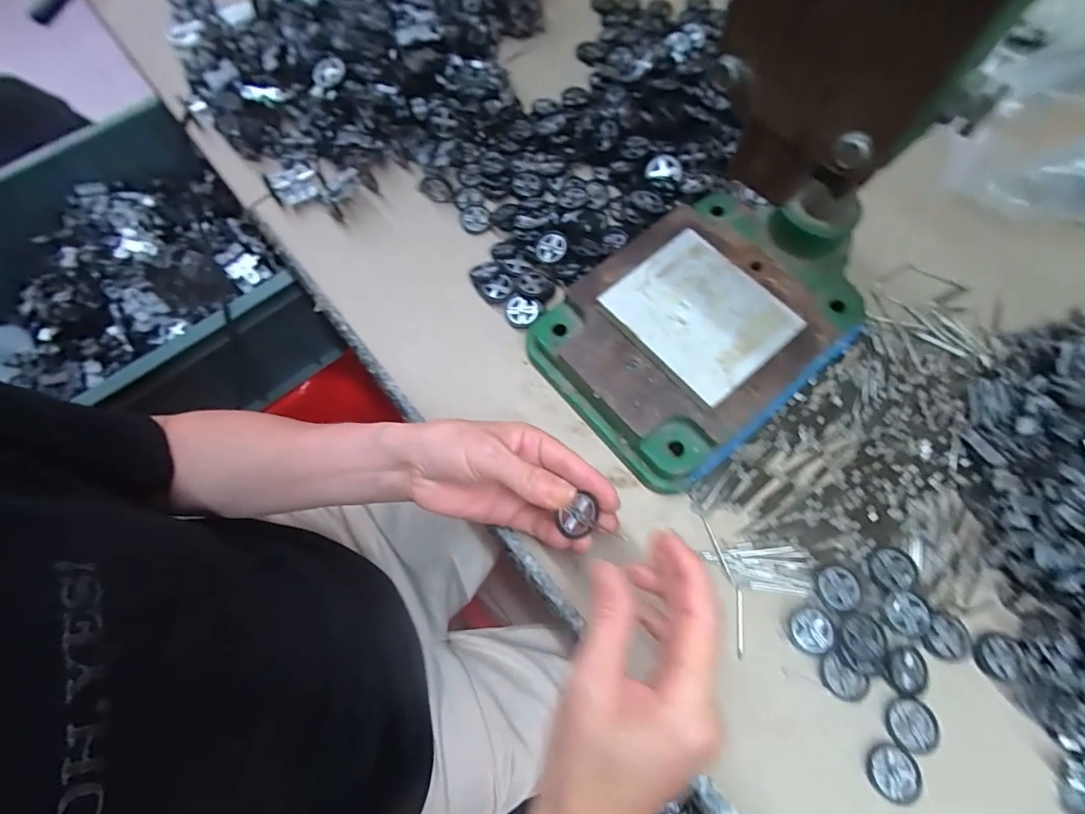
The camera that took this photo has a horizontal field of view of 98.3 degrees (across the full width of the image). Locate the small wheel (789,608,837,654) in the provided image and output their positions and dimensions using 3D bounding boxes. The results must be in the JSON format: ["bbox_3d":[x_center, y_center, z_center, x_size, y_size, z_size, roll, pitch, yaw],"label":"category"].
[{"bbox_3d":[0.168,0.139,0.292,0.025,0.004,0.026,-1,69,2],"label":"small wheel"}]

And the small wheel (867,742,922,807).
[{"bbox_3d":[0.199,0.207,0.265,0.028,0.004,0.027,-1,69,2],"label":"small wheel"}]

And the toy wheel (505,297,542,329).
[{"bbox_3d":[-0.015,-0.075,0.375,0.029,0.011,0.025,9,70,5],"label":"toy wheel"}]

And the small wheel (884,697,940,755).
[{"bbox_3d":[0.215,0.185,0.273,0.027,0.004,0.027,-1,69,2],"label":"small wheel"}]

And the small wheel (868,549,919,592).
[{"bbox_3d":[0.225,0.105,0.301,0.026,0.005,0.025,-1,69,2],"label":"small wheel"}]

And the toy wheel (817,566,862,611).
[{"bbox_3d":[0.189,0.115,0.297,0.025,0.004,0.026,-1,69,2],"label":"toy wheel"}]

